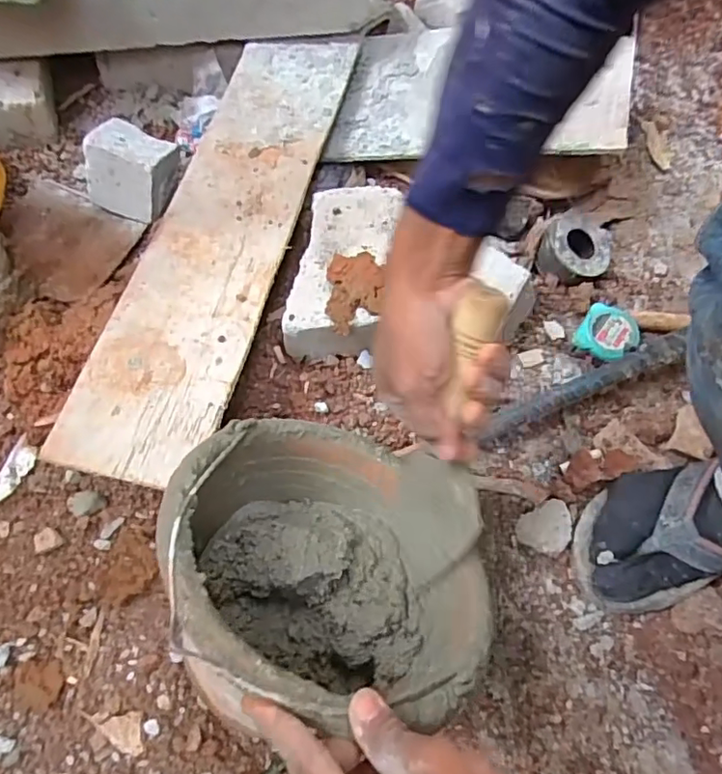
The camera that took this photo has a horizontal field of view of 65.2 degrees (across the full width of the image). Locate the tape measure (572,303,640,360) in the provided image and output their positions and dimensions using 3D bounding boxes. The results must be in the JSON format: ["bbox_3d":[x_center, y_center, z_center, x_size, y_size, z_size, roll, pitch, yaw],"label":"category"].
[{"bbox_3d":[0.278,-0.059,0.643,0.061,0.035,0.059,28,66,10],"label":"tape measure"}]

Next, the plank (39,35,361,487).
[{"bbox_3d":[-0.148,-0.199,0.636,0.145,0.021,0.632,13,64,3],"label":"plank"}]

